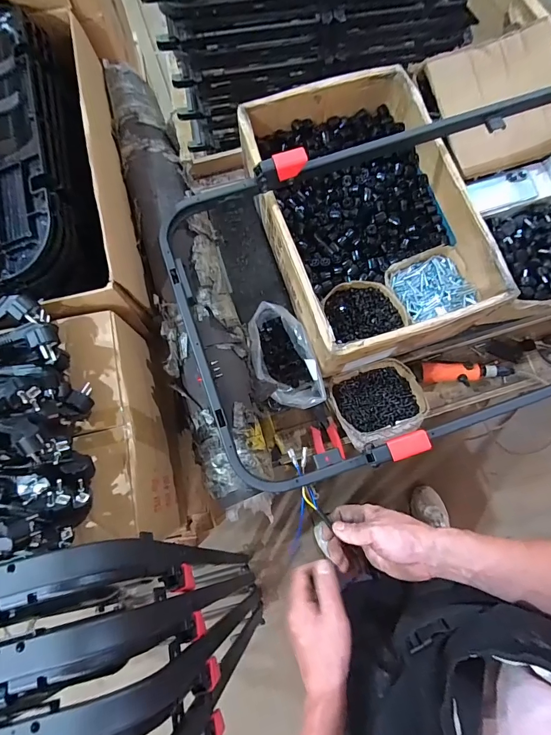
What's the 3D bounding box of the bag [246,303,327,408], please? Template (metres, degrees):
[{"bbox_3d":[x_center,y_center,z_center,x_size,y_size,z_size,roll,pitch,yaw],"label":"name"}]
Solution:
[{"bbox_3d":[0.016,-0.020,0.756,0.118,0.108,0.210,-15,78,-3],"label":"bag"}]

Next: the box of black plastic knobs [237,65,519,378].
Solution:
[{"bbox_3d":[0.171,-0.295,0.752,0.355,0.126,0.540,-17,78,-4],"label":"box of black plastic knobs"}]

